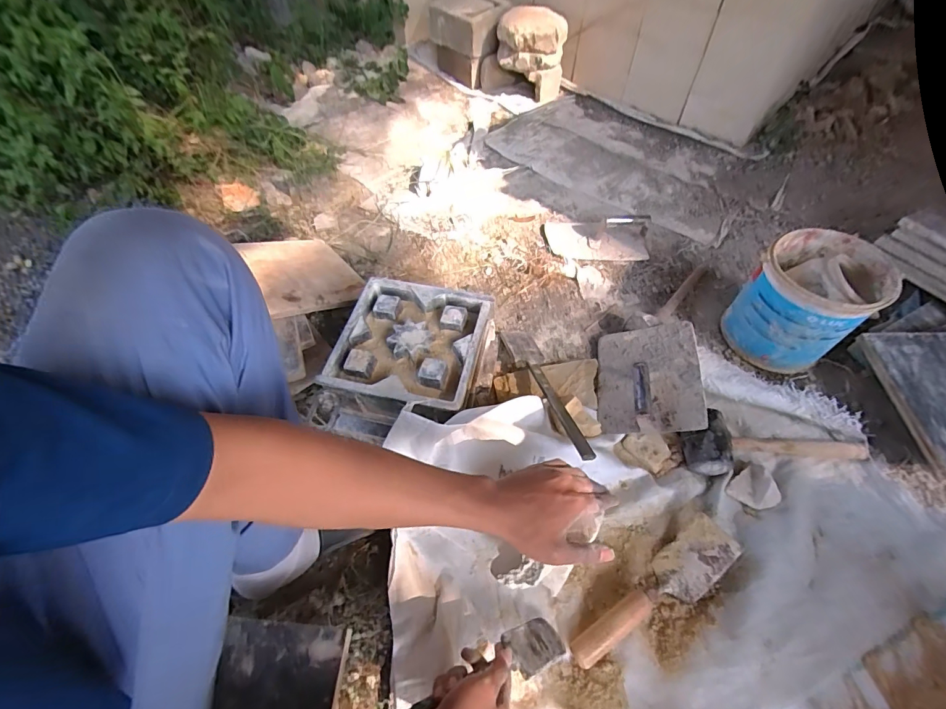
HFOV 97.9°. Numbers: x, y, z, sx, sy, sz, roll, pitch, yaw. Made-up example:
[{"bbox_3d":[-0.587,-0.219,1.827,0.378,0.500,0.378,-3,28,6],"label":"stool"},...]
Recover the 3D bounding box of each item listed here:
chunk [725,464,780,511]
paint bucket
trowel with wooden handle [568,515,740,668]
[{"bbox_3d":[0.438,0.208,0.636,0.064,0.027,0.058,-29,60,-17],"label":"chunk"},{"bbox_3d":[0.581,-0.090,0.740,0.186,0.188,0.176,-38,63,-22],"label":"paint bucket"},{"bbox_3d":[0.253,0.332,0.555,0.263,0.044,0.071,-32,61,-19],"label":"trowel with wooden handle"}]

